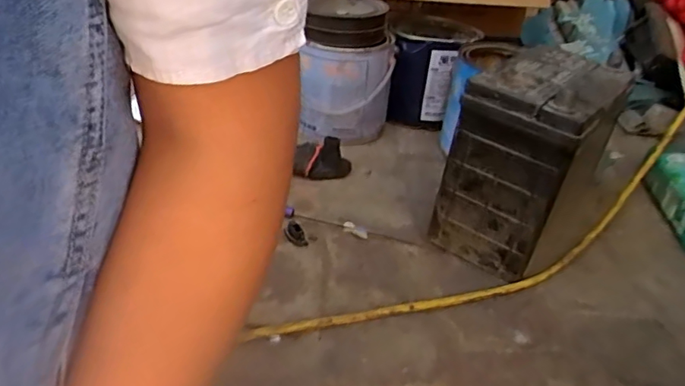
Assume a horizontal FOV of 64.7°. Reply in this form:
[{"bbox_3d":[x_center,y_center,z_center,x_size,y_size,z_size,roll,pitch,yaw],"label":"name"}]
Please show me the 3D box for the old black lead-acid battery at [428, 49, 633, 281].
[{"bbox_3d":[0.219,-0.038,0.630,0.130,0.210,0.233,27,37,31],"label":"old black lead-acid battery"}]

